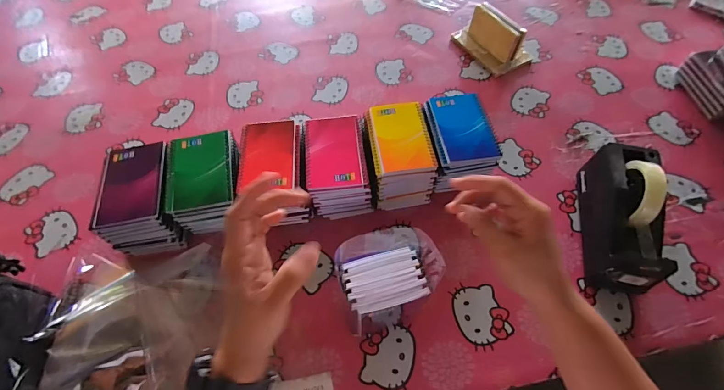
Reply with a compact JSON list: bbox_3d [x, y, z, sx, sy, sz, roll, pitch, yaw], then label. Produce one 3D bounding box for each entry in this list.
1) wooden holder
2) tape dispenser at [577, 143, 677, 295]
[{"bbox_3d":[0.290,-0.344,0.743,0.102,0.083,0.156,-24,62,-13],"label":"wooden holder"},{"bbox_3d":[0.383,0.027,0.499,0.072,0.122,0.201,10,60,6],"label":"tape dispenser"}]

